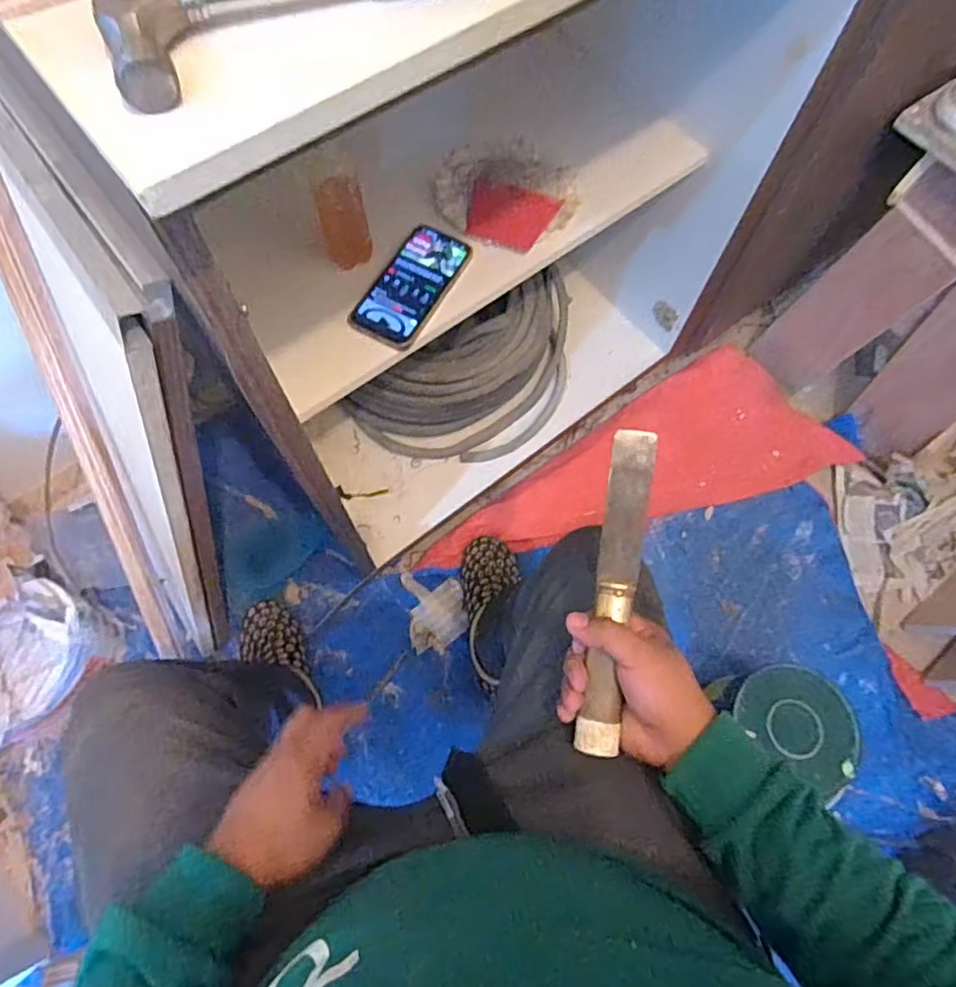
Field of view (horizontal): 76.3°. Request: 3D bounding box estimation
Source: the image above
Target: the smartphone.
[{"bbox_3d":[-0.078,-0.247,0.722,0.085,0.012,0.168,26,71,8],"label":"smartphone"}]

